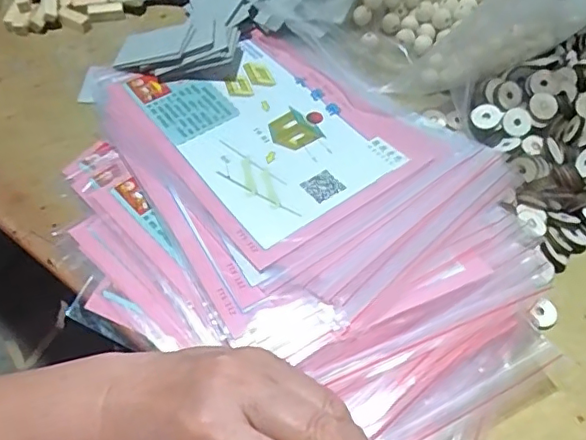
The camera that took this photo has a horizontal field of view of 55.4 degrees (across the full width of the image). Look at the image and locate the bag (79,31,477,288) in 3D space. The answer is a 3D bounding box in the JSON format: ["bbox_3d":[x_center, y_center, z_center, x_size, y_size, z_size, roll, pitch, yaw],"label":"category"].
[{"bbox_3d":[-0.024,-0.069,0.405,0.168,0.010,0.236,-35,59,-21],"label":"bag"}]

